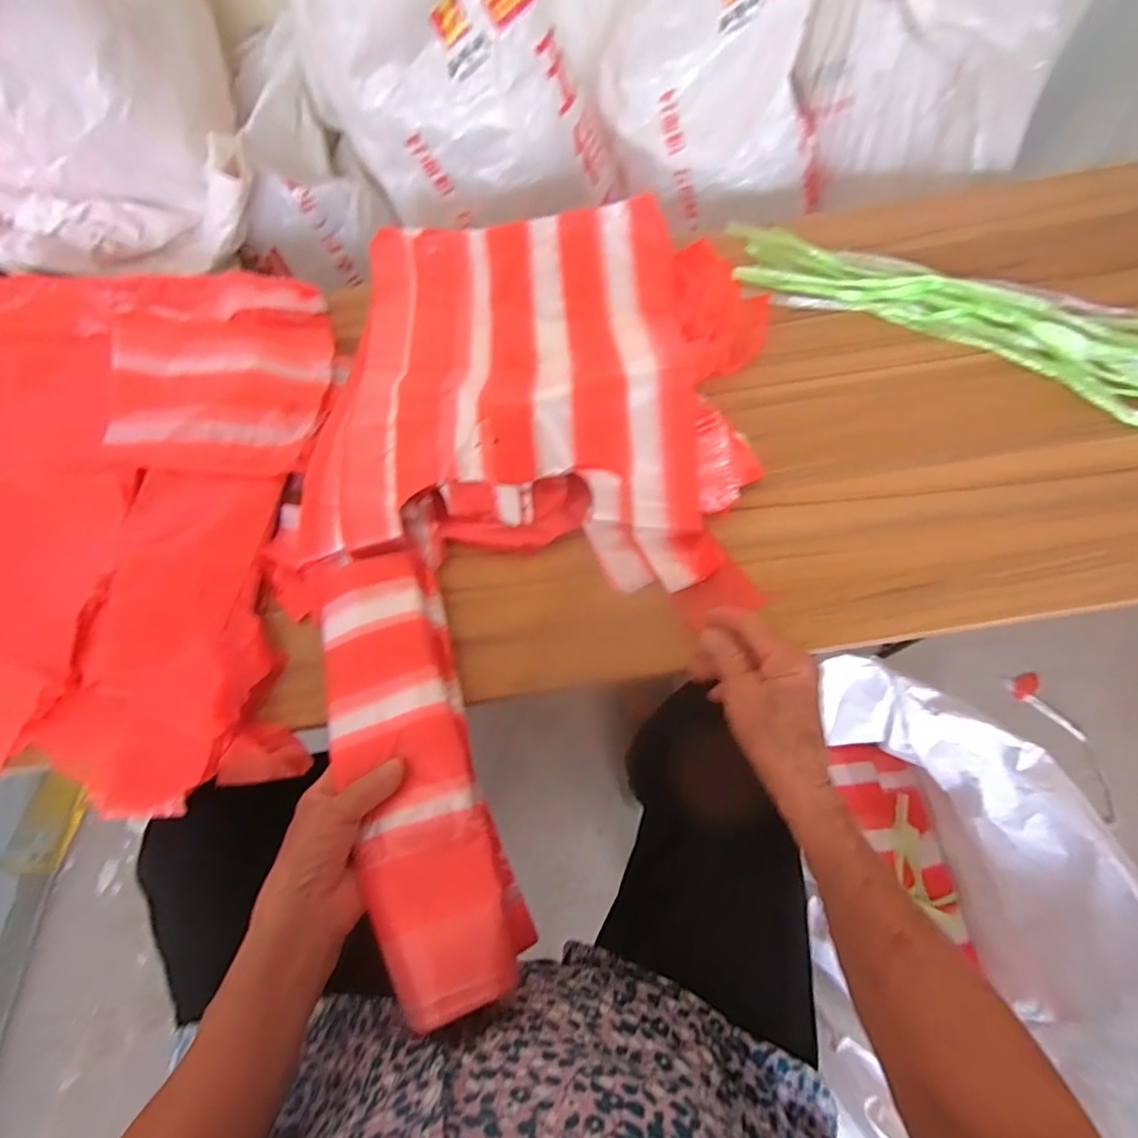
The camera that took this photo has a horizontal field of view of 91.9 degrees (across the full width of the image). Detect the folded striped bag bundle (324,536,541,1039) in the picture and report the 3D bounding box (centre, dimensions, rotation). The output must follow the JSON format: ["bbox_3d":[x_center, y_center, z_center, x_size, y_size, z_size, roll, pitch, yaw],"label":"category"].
[{"bbox_3d":[-0.115,0.131,0.400,0.092,0.050,0.313,-19,65,-7],"label":"folded striped bag bundle"}]

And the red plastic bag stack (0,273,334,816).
[{"bbox_3d":[-0.478,-0.051,0.508,0.494,0.068,0.528,-6,67,1],"label":"red plastic bag stack"}]

